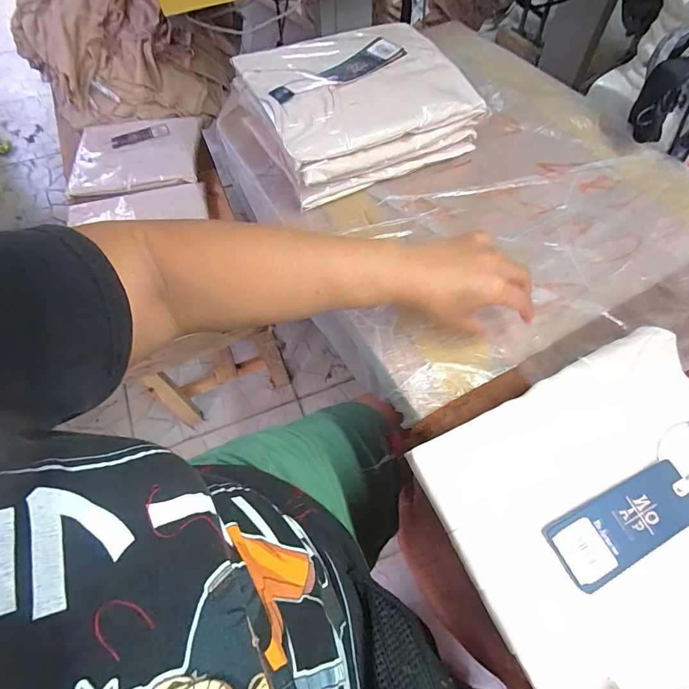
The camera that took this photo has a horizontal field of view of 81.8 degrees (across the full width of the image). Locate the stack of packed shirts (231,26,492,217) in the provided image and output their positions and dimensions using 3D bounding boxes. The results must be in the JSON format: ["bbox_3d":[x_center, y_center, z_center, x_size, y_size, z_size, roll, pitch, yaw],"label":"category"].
[{"bbox_3d":[0.014,-0.312,0.526,0.257,0.095,0.212,-28,64,-11],"label":"stack of packed shirts"}]

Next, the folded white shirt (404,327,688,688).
[{"bbox_3d":[0.211,0.119,0.303,0.259,0.017,0.205,-25,61,-11],"label":"folded white shirt"}]

